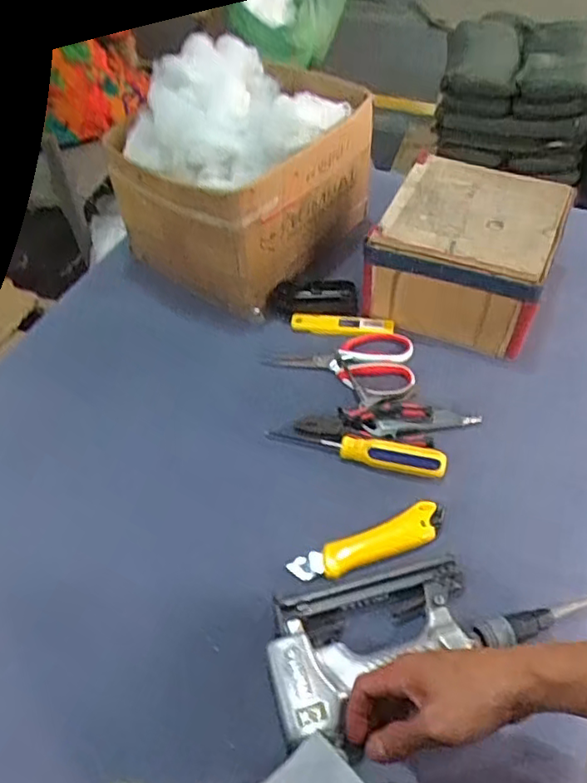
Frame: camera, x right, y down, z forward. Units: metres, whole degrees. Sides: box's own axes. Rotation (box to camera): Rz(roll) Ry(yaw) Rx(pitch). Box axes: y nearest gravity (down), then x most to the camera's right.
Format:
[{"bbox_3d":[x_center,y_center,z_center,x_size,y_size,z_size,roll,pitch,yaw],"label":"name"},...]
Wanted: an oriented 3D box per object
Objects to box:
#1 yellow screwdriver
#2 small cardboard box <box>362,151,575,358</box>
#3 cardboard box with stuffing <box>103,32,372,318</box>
[{"bbox_3d":[0.068,0.061,0.673,0.197,0.022,0.030,12,52,14],"label":"yellow screwdriver"},{"bbox_3d":[0.229,-0.179,0.796,0.212,0.132,0.216,18,54,19],"label":"small cardboard box"},{"bbox_3d":[-0.052,-0.308,0.843,0.260,0.247,0.310,29,58,26],"label":"cardboard box with stuffing"}]

